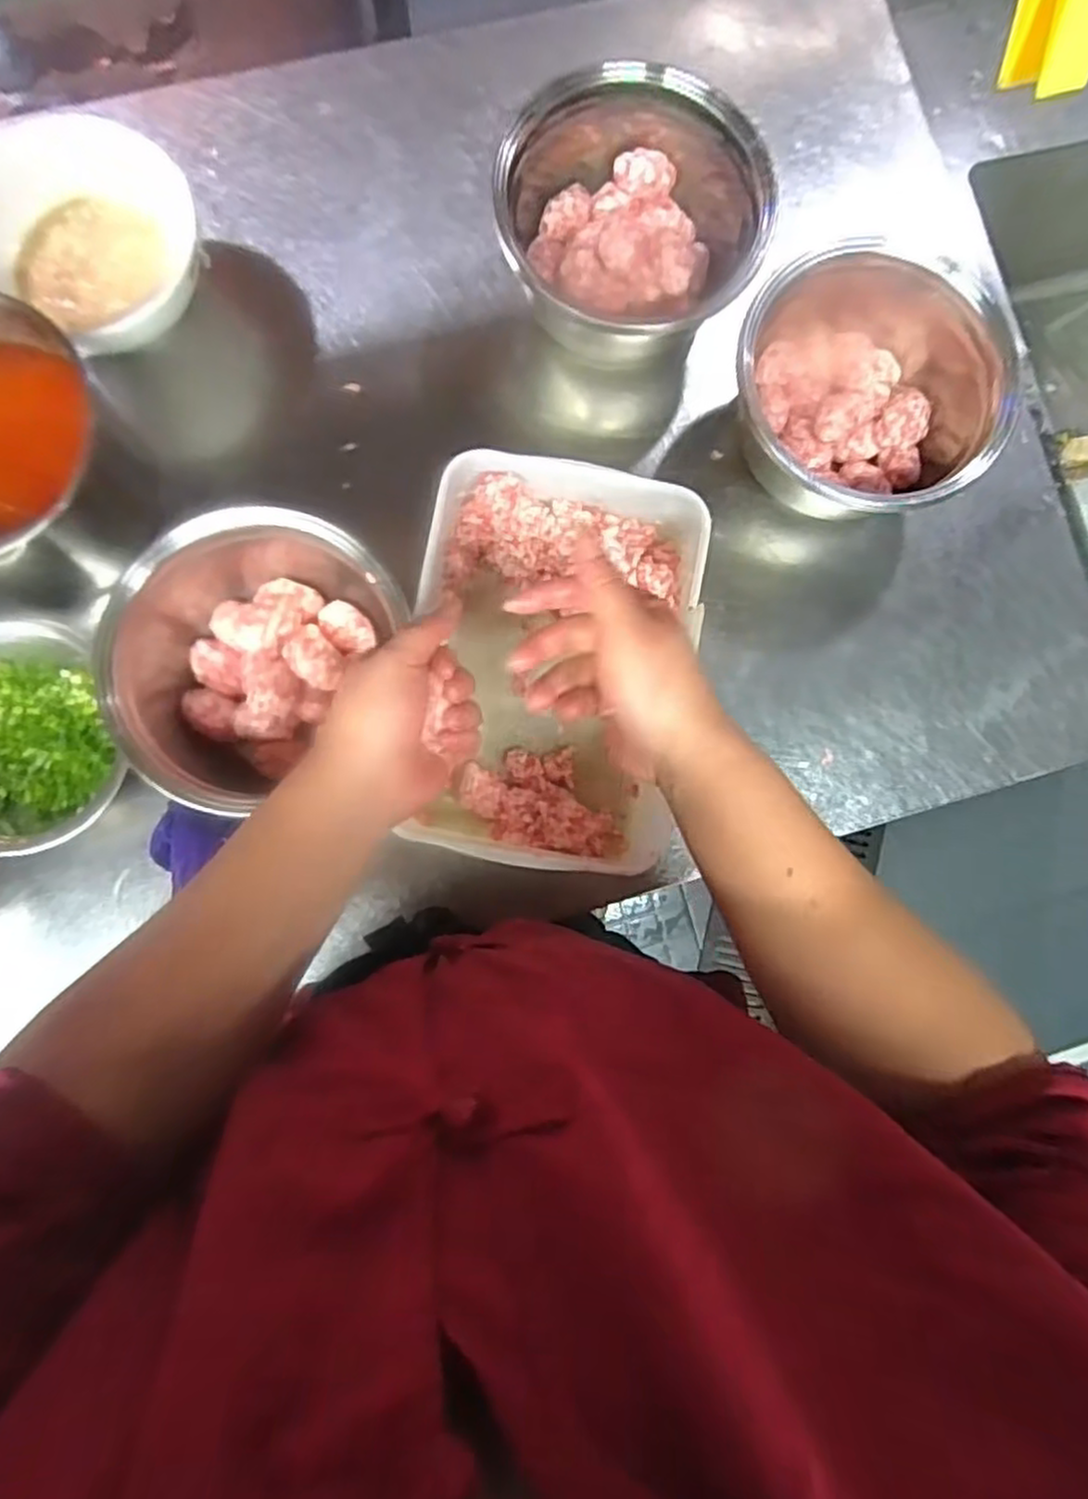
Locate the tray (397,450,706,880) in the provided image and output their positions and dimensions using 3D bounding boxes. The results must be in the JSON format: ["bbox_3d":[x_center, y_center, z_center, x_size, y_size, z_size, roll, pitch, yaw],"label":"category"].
[{"bbox_3d":[0.008,-0.063,0.584,0.201,0.094,0.303,6,84,-2],"label":"tray"}]

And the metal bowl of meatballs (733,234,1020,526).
[{"bbox_3d":[0.261,-0.284,0.604,0.196,0.104,0.182,0,85,-3],"label":"metal bowl of meatballs"}]

